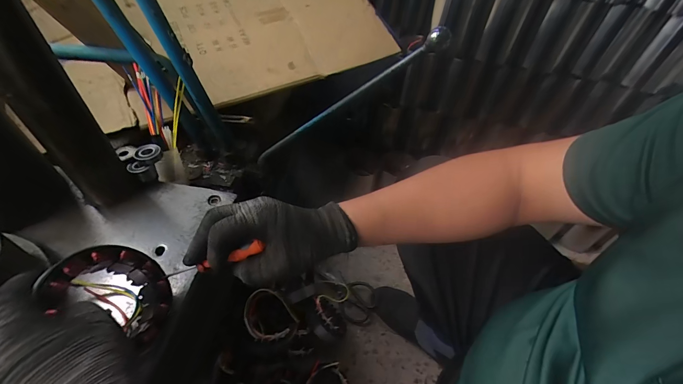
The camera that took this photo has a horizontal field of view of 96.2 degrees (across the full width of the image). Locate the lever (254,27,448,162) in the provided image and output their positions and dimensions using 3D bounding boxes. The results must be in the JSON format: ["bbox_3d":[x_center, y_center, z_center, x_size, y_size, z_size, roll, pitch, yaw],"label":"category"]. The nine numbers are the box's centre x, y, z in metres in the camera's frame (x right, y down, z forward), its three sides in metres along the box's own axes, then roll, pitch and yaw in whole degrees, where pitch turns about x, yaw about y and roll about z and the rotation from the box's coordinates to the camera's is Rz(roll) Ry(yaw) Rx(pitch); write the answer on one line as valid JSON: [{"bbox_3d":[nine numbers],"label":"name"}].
[{"bbox_3d":[-0.017,-0.130,0.487,0.025,0.391,0.025,46,44,-25],"label":"lever"}]

